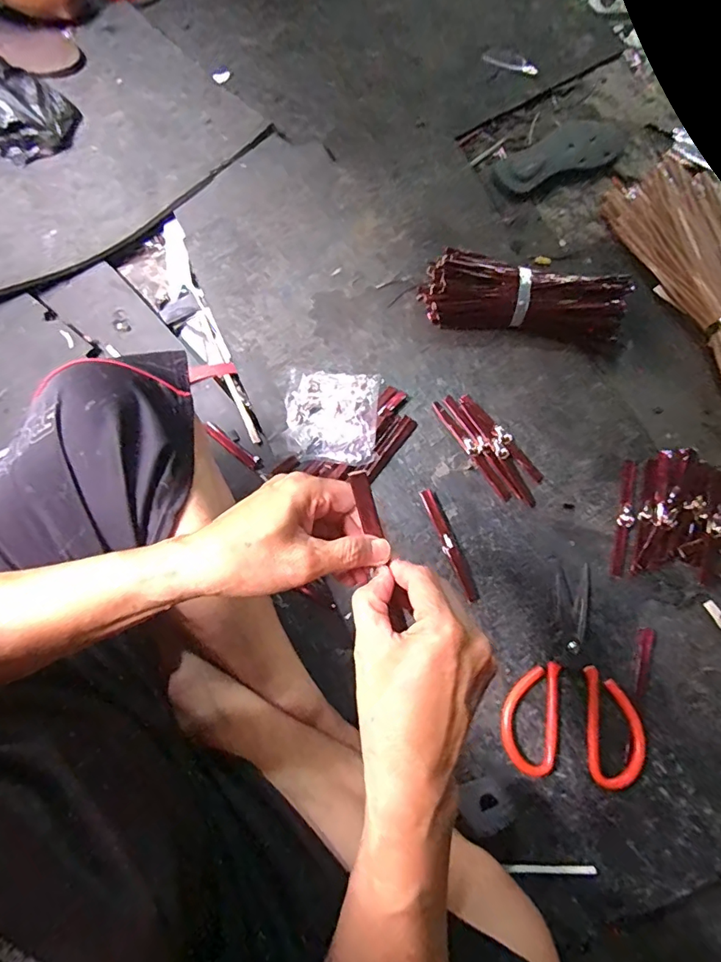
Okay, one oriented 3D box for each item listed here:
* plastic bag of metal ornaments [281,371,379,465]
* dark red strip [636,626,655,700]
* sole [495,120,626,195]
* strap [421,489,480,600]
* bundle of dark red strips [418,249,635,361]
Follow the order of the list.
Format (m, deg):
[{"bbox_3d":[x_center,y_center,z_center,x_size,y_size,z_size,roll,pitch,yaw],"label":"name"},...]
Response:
[{"bbox_3d":[-0.036,-0.082,0.600,0.116,0.036,0.131,4,77,-2],"label":"plastic bag of metal ornaments"},{"bbox_3d":[0.305,0.194,0.521,0.017,0.004,0.074,18,77,2],"label":"dark red strip"},{"bbox_3d":[0.324,-0.520,0.771,0.245,0.015,0.092,-32,81,-9],"label":"sole"},{"bbox_3d":[0.104,0.074,0.568,0.016,0.004,0.138,-22,79,-7],"label":"strap"},{"bbox_3d":[0.208,-0.231,0.626,0.256,0.077,0.076,12,71,3],"label":"bundle of dark red strips"}]

